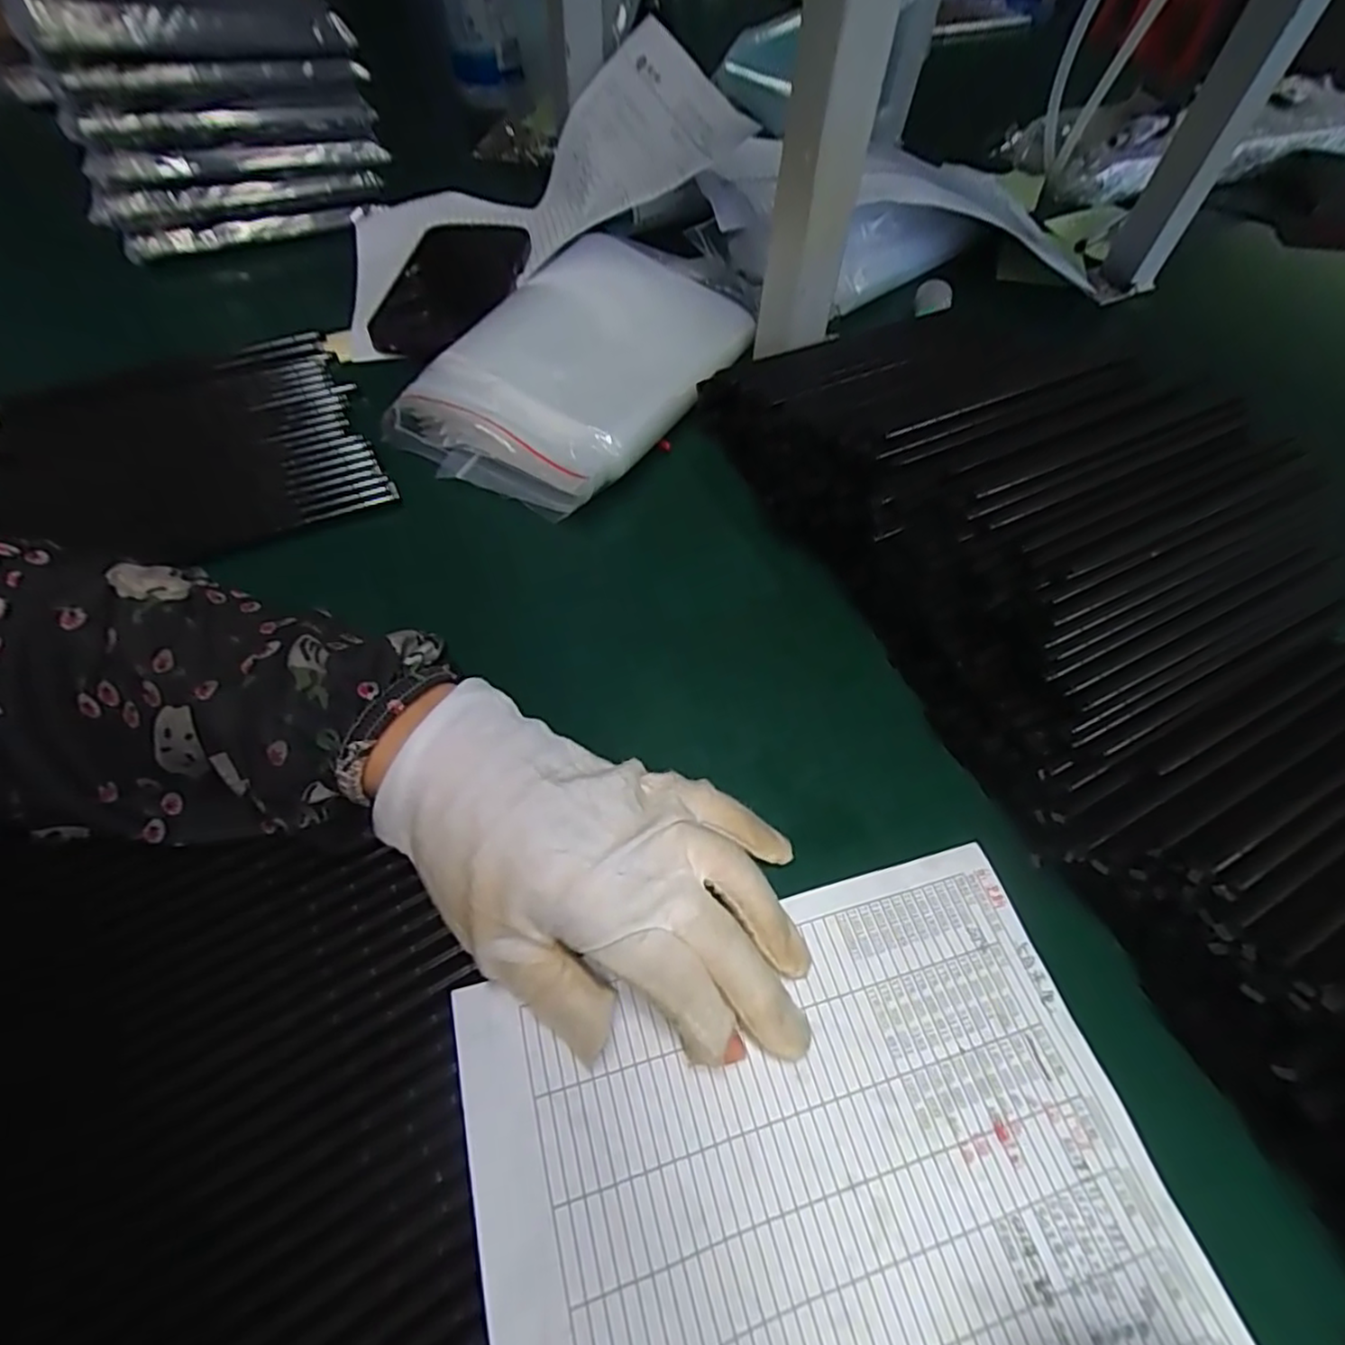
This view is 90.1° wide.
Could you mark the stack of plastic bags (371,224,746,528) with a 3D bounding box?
[{"bbox_3d":[-0.044,-0.193,0.406,0.135,0.046,0.237,26,58,15],"label":"stack of plastic bags"}]

